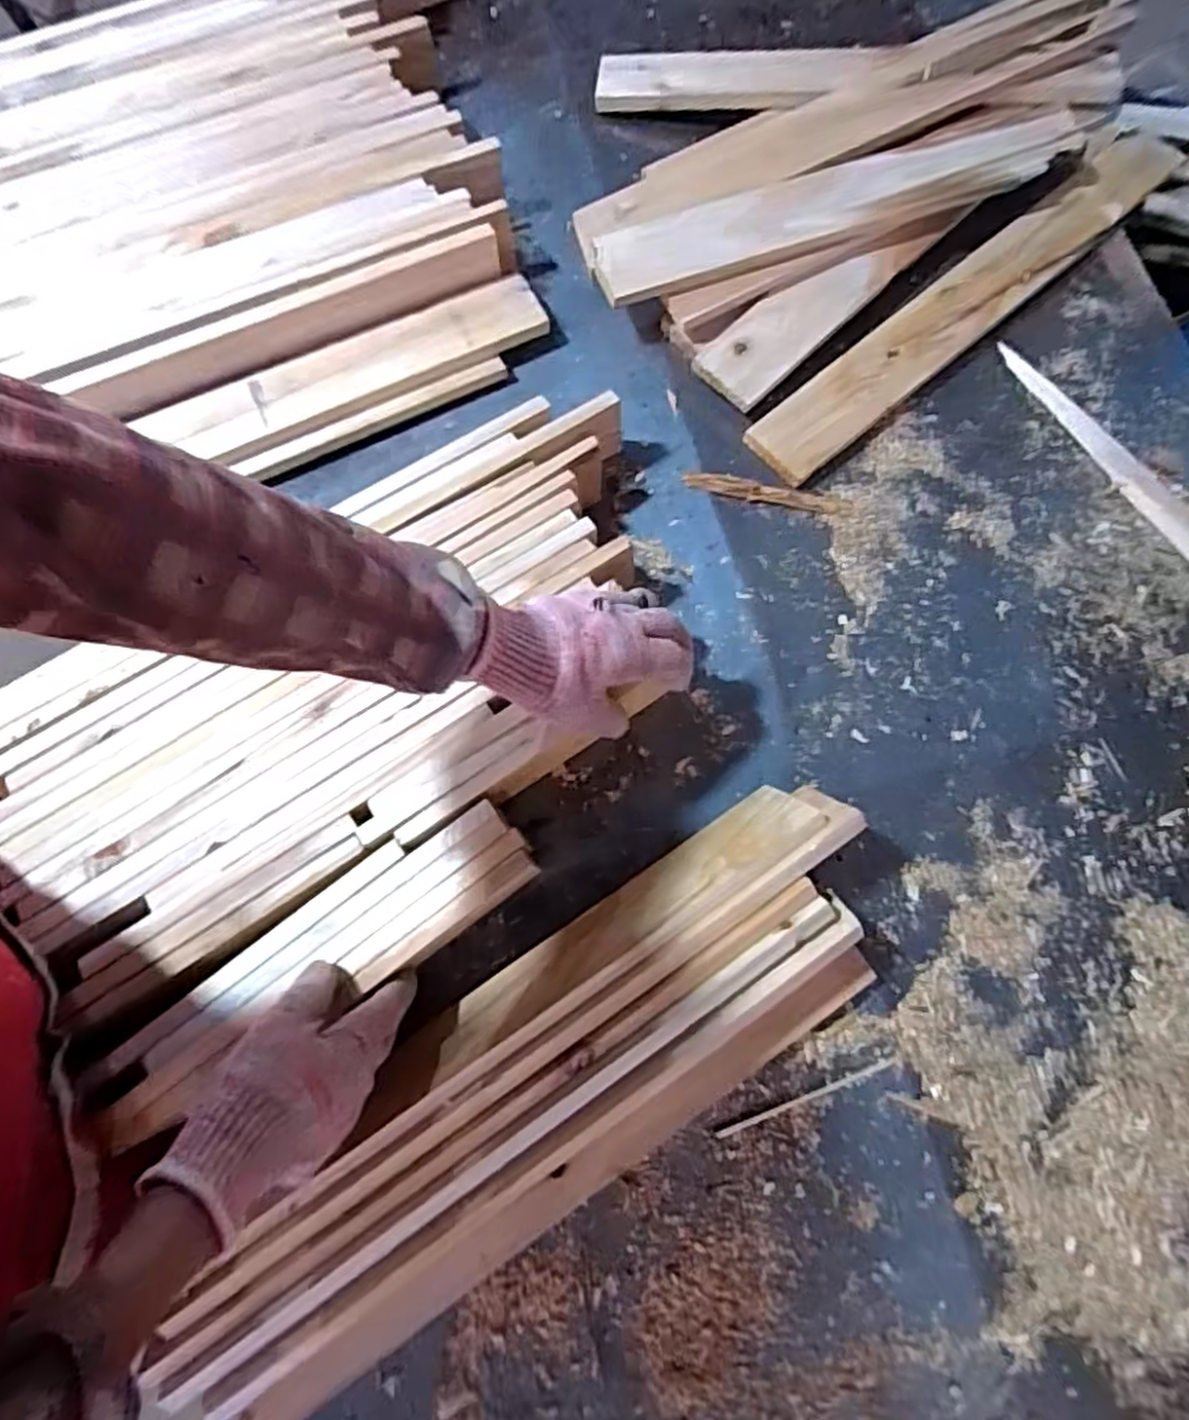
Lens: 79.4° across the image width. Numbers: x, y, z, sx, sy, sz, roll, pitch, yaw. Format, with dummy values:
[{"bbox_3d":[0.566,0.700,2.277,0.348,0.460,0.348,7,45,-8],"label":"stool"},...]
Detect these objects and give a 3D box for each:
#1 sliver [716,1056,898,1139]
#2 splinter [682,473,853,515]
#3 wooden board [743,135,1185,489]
[{"bbox_3d":[0.155,0.282,0.520,0.141,0.006,0.006,-21,77,-5],"label":"sliver"},{"bbox_3d":[0.154,-0.193,0.636,0.147,0.006,0.018,11,76,3],"label":"splinter"},{"bbox_3d":[0.349,-0.384,0.673,0.508,0.034,0.067,-40,79,-9],"label":"wooden board"}]

